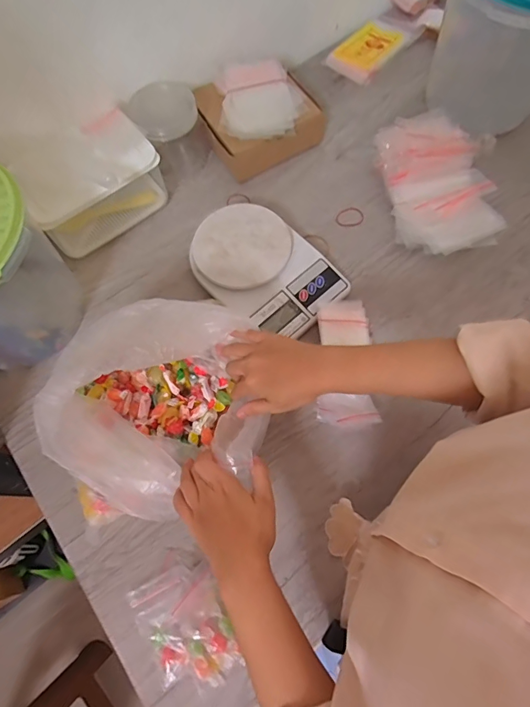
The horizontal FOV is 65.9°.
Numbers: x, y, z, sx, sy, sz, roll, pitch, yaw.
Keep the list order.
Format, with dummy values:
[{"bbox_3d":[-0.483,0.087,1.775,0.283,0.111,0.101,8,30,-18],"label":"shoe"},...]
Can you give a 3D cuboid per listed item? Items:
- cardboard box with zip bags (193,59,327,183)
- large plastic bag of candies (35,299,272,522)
[{"bbox_3d":[-0.005,-0.361,0.626,0.167,0.068,0.150,-21,74,-7],"label":"cardboard box with zip bags"},{"bbox_3d":[-0.113,0.057,0.432,0.210,0.133,0.201,6,67,2],"label":"large plastic bag of candies"}]

